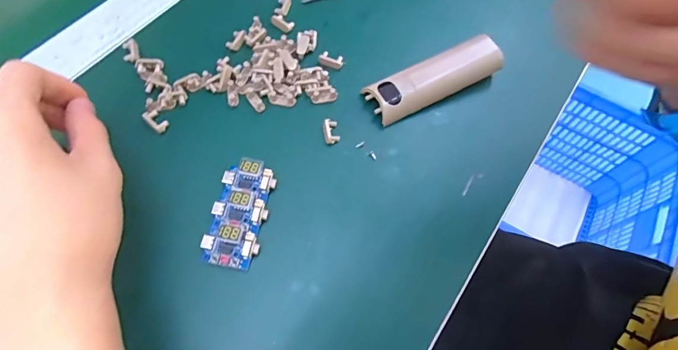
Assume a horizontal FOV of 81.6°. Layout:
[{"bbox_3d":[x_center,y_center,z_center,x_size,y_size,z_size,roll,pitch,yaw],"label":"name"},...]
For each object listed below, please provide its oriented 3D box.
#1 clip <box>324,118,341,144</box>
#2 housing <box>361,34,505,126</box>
[{"bbox_3d":[-0.006,-0.031,0.276,0.011,0.004,0.018,-8,65,-8],"label":"clip"},{"bbox_3d":[0.073,-0.072,0.290,0.104,0.022,0.028,-22,68,-14],"label":"housing"}]

